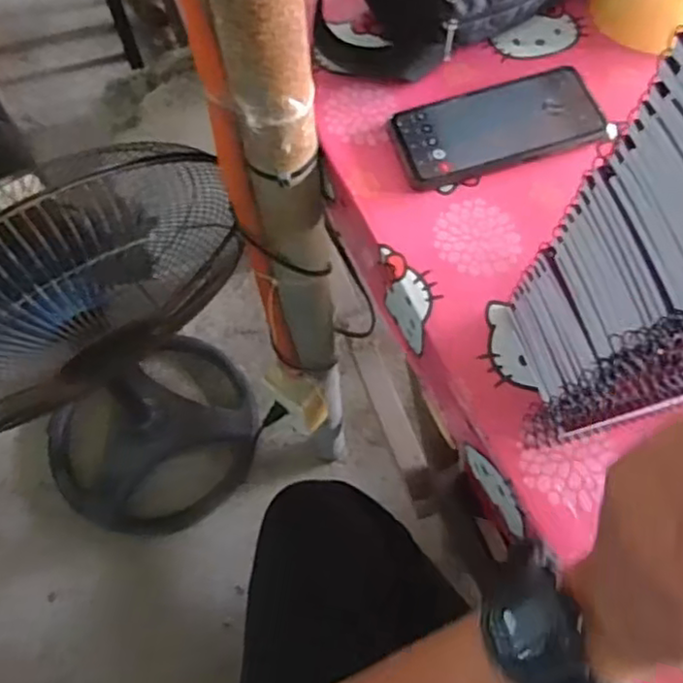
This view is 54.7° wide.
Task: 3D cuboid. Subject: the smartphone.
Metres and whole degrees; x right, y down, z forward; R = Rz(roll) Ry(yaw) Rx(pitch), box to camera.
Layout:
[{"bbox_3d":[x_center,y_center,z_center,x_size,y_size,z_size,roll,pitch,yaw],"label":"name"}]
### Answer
[{"bbox_3d":[0.123,-0.171,0.528,0.161,0.015,0.078,-17,66,-6],"label":"smartphone"}]

